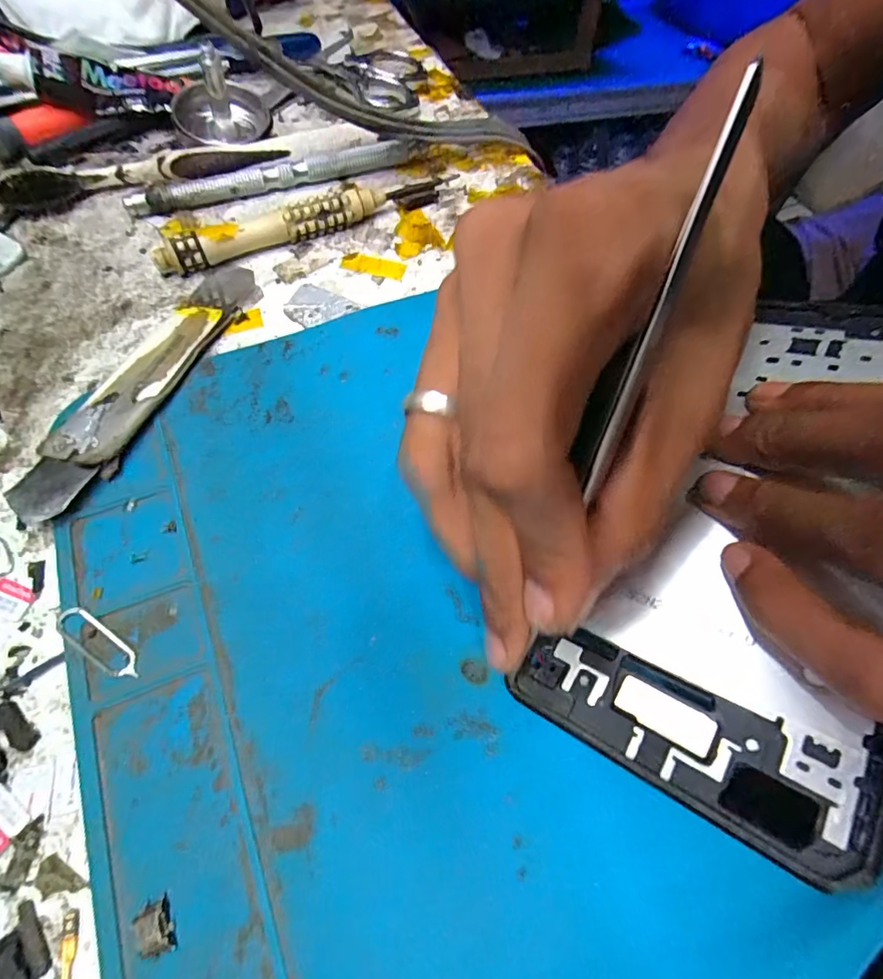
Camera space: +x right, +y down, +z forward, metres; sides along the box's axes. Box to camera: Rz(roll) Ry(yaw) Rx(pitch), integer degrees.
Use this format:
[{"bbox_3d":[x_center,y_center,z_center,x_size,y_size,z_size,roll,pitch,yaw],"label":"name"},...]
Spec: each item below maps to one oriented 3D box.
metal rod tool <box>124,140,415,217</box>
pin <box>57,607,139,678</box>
[{"bbox_3d":[-0.072,-0.137,0.212,0.121,0.008,0.007,-18,65,-12],"label":"metal rod tool"},{"bbox_3d":[-0.088,0.040,0.125,0.026,0.004,0.008,34,60,9],"label":"pin"}]

